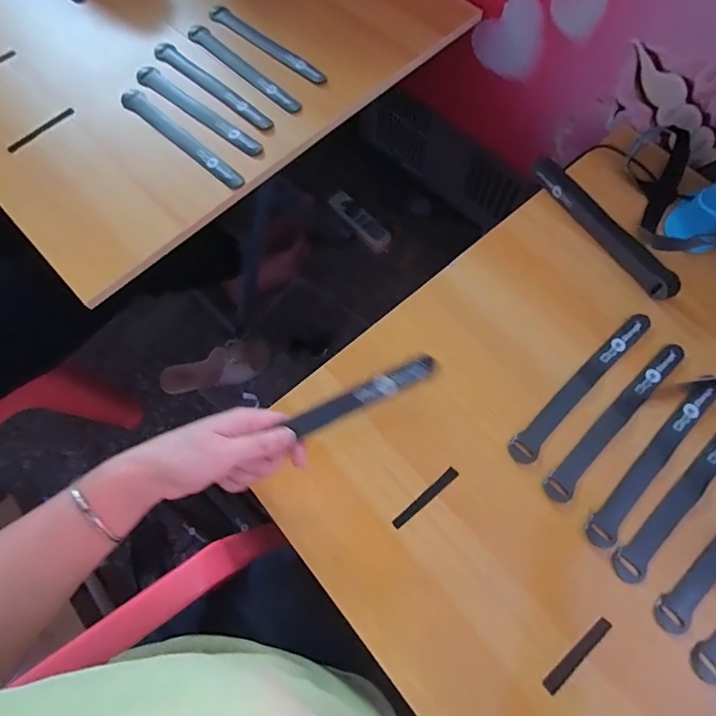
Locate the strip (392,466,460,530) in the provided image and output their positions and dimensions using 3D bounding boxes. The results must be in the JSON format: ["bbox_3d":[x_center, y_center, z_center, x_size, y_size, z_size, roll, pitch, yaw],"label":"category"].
[{"bbox_3d":[0.059,0.121,0.379,0.071,0.004,0.010,-39,74,-12],"label":"strip"}]

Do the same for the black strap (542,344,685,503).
[{"bbox_3d":[0.236,0.055,0.398,0.194,0.004,0.022,-43,74,-13],"label":"black strap"}]

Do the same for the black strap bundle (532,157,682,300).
[{"bbox_3d":[0.257,-0.143,0.466,0.018,0.024,0.202,-30,72,-9],"label":"black strap bundle"}]

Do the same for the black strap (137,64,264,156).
[{"bbox_3d":[-0.189,-0.289,0.506,0.204,0.009,0.027,42,76,15],"label":"black strap"}]

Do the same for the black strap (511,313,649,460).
[{"bbox_3d":[0.212,0.024,0.411,0.196,0.004,0.023,-43,74,-13],"label":"black strap"}]

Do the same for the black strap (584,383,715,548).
[{"bbox_3d":[0.263,0.088,0.384,0.188,0.005,0.023,-43,74,-13],"label":"black strap"}]

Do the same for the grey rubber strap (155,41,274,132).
[{"bbox_3d":[-0.172,-0.323,0.519,0.026,0.014,0.199,-43,74,-15],"label":"grey rubber strap"}]

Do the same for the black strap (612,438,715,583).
[{"bbox_3d":[0.287,0.114,0.376,0.197,0.005,0.023,-40,74,-12],"label":"black strap"}]

